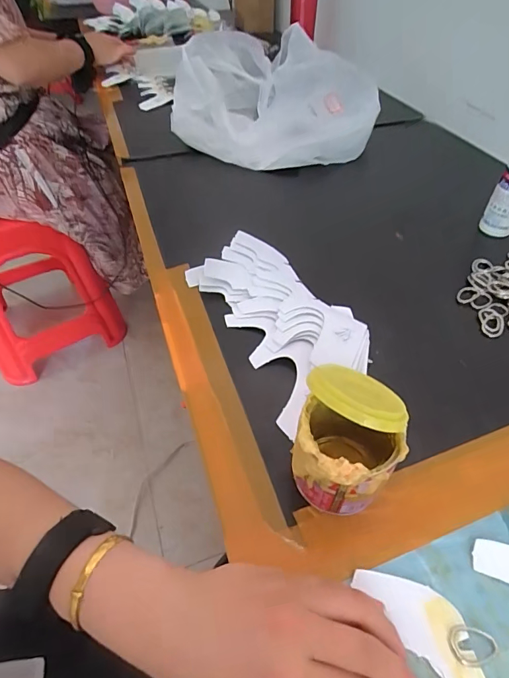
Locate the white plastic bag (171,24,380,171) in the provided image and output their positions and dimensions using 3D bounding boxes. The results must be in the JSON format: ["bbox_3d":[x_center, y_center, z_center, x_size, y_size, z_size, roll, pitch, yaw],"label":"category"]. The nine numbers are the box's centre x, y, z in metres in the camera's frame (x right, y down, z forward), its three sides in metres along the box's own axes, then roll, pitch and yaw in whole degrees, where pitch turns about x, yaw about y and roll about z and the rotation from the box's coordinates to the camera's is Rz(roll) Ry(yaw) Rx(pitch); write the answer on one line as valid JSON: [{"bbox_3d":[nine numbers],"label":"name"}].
[{"bbox_3d":[0.034,-0.412,0.694,0.336,0.131,0.242,19,50,16],"label":"white plastic bag"}]

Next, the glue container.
[{"bbox_3d":[0.061,0.074,0.270,0.063,0.097,0.059,4,48,3],"label":"glue container"}]

